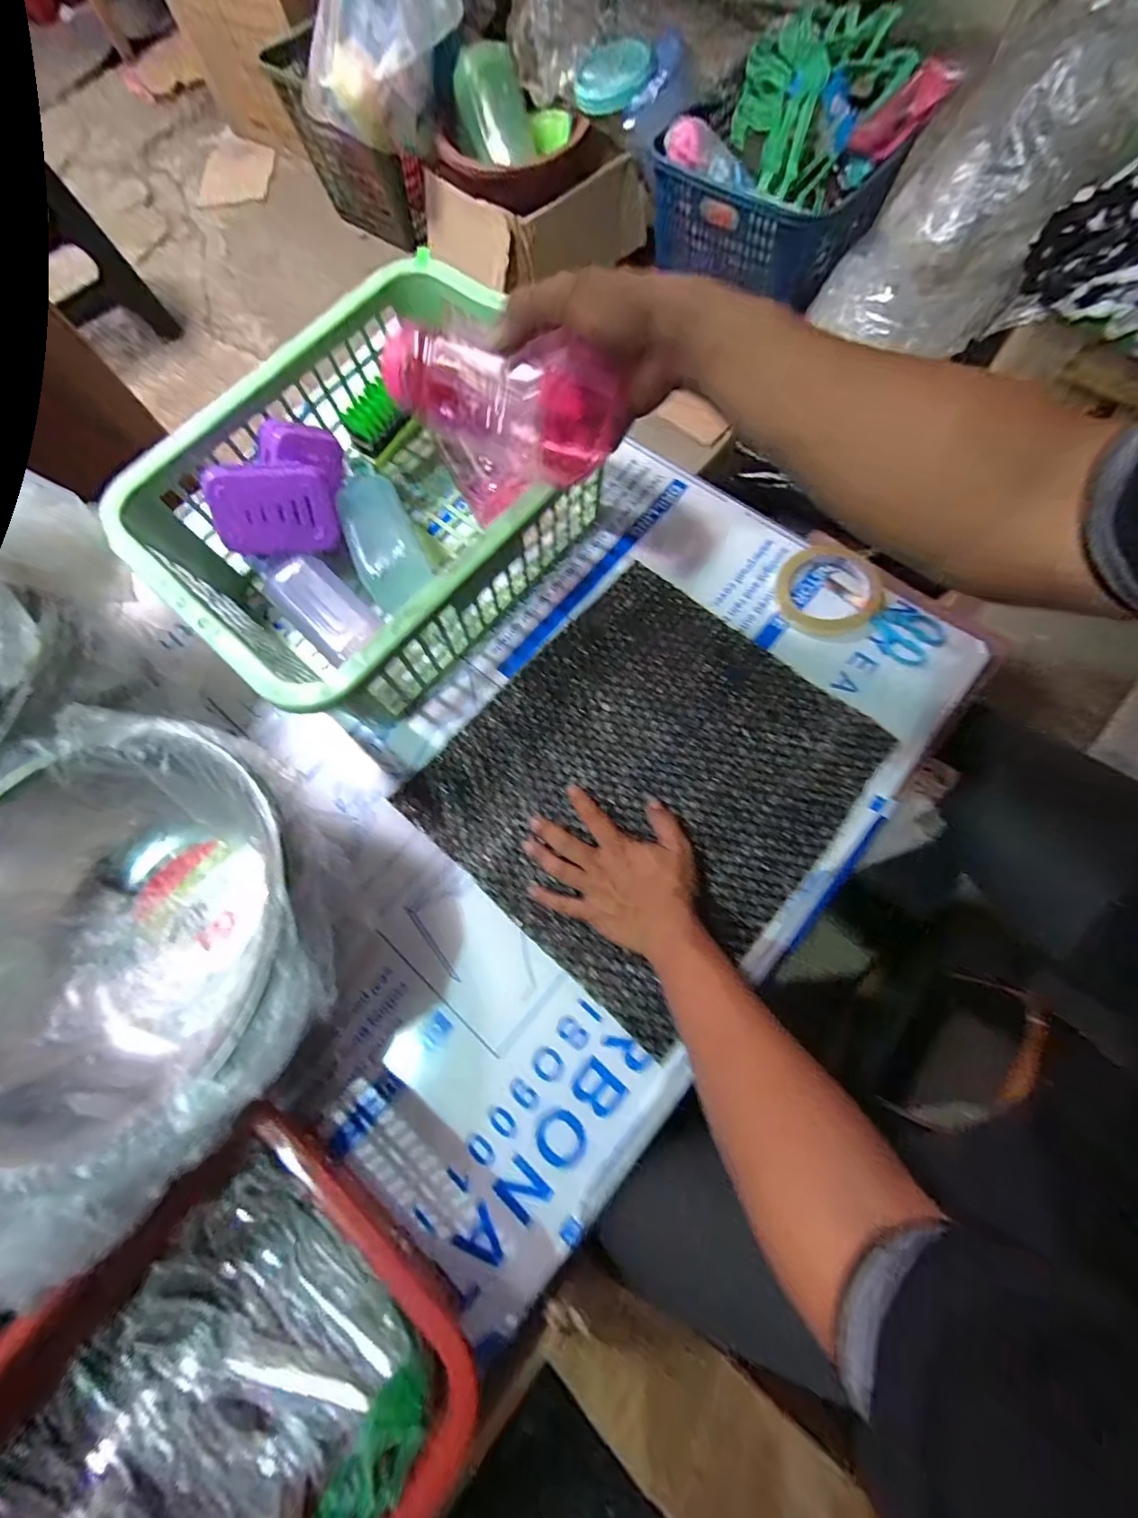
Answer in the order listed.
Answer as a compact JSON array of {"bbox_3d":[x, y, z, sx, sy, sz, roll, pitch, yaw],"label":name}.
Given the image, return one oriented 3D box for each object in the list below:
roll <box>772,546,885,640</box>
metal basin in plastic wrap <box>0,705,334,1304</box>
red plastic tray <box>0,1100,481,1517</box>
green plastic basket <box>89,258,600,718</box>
[{"bbox_3d":[0.264,-0.171,0.535,0.100,0.013,0.102,-1,73,3],"label":"roll"},{"bbox_3d":[-0.303,0.138,0.394,0.288,0.150,0.285,-1,73,3],"label":"metal basin in plastic wrap"},{"bbox_3d":[-0.221,0.413,0.318,0.220,0.110,0.301,37,78,12],"label":"red plastic tray"},{"bbox_3d":[-0.172,-0.234,0.508,0.294,0.166,0.392,40,79,13],"label":"green plastic basket"}]

